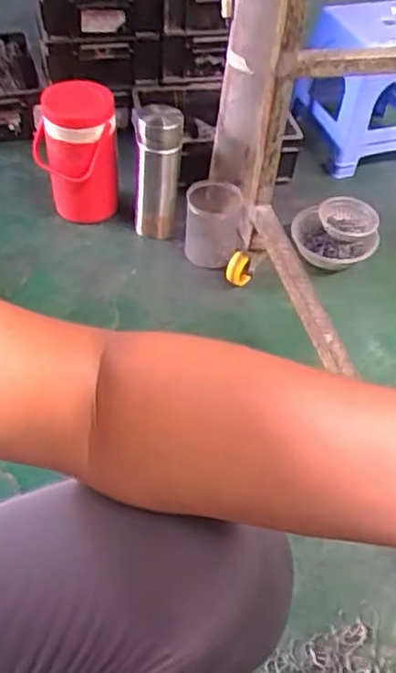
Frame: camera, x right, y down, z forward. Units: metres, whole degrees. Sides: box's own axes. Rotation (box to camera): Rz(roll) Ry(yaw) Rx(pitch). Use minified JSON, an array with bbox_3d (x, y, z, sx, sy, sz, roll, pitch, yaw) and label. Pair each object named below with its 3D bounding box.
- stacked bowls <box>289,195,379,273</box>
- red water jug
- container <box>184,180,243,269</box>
[{"bbox_3d":[0.269,-0.203,1.281,0.156,0.091,0.151,3,48,-3],"label":"stacked bowls"},{"bbox_3d":[-0.228,-0.346,1.214,0.145,0.246,0.126,-4,48,-10],"label":"red water jug"},{"bbox_3d":[0.029,-0.209,1.222,0.103,0.142,0.106,5,47,-2],"label":"container"}]

